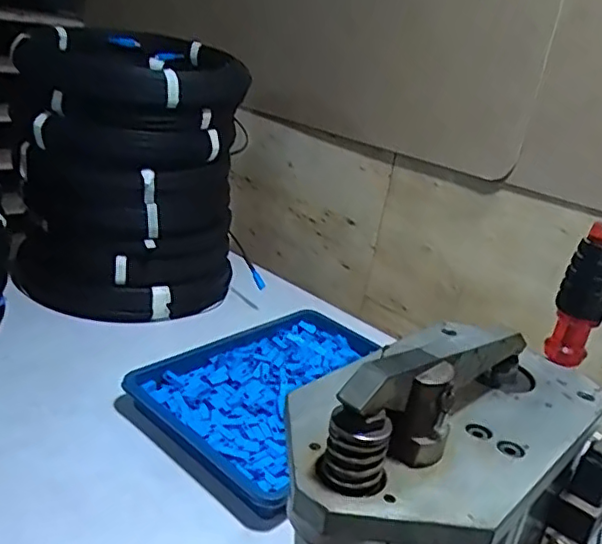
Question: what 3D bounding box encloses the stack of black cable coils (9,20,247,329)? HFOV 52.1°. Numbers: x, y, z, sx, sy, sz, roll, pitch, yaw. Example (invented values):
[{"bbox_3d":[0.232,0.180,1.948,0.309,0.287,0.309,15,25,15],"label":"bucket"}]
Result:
[{"bbox_3d":[-0.251,-0.135,0.903,0.300,0.362,0.294,2,21,-22],"label":"stack of black cable coils"}]

